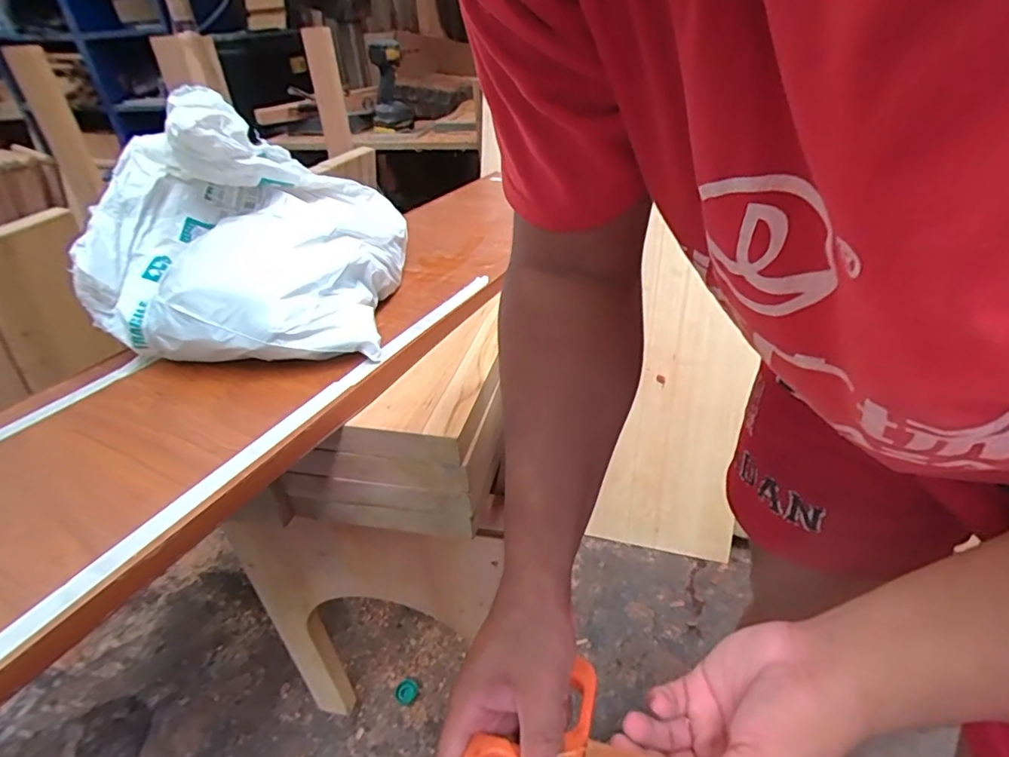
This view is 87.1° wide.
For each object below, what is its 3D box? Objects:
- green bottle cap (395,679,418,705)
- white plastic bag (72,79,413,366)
[{"bbox_3d":[-0.175,0.562,0.951,0.040,0.009,0.040,-4,33,2],"label":"green bottle cap"},{"bbox_3d":[-0.259,-0.149,0.549,0.256,0.209,0.242,-3,34,2],"label":"white plastic bag"}]

